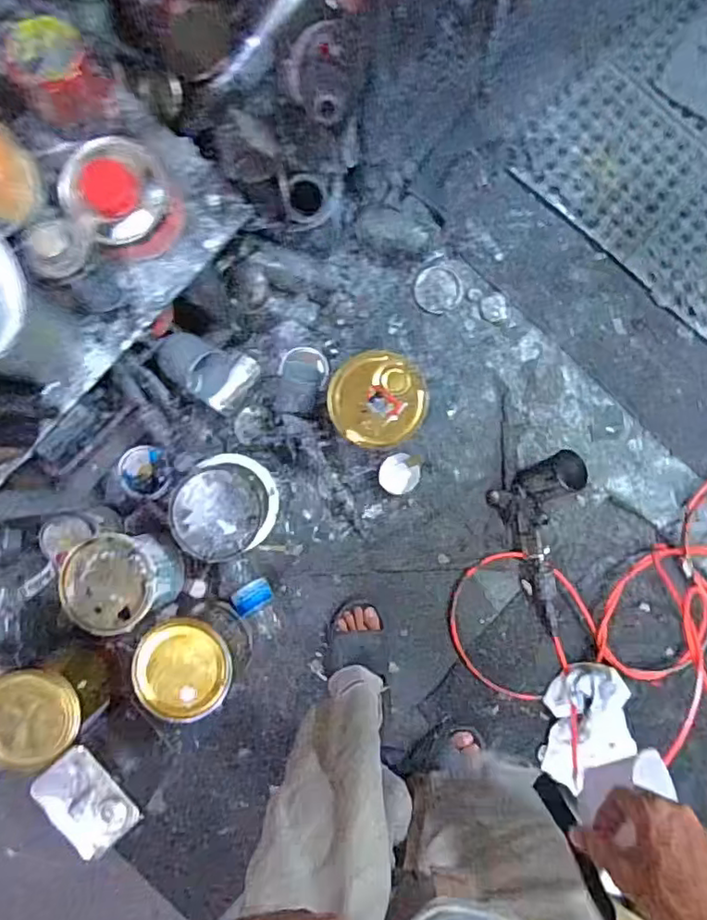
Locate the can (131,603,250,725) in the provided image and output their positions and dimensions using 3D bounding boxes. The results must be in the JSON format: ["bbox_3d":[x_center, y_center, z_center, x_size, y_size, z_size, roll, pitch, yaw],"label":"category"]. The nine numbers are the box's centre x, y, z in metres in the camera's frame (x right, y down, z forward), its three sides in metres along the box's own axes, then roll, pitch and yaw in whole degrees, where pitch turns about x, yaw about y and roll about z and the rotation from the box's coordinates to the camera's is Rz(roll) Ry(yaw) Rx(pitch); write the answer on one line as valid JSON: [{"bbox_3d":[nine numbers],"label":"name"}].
[{"bbox_3d":[-0.271,0.341,1.023,0.147,0.190,0.153,0,88,0],"label":"can"}]

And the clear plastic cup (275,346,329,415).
[{"bbox_3d":[-0.105,-0.151,1.114,0.096,0.093,0.134,5,88,0],"label":"clear plastic cup"}]

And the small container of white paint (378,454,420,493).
[{"bbox_3d":[0.089,0.027,1.127,0.079,0.058,0.080,6,88,0],"label":"small container of white paint"}]

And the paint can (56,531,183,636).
[{"bbox_3d":[-0.399,0.206,1.040,0.162,0.187,0.157,0,88,0],"label":"paint can"}]

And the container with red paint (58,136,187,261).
[{"bbox_3d":[-0.227,-0.260,0.588,0.093,0.071,0.093,0,88,0],"label":"container with red paint"}]

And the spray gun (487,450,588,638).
[{"bbox_3d":[0.354,0.160,1.117,0.166,0.085,0.347,-1,100,3],"label":"spray gun"}]

